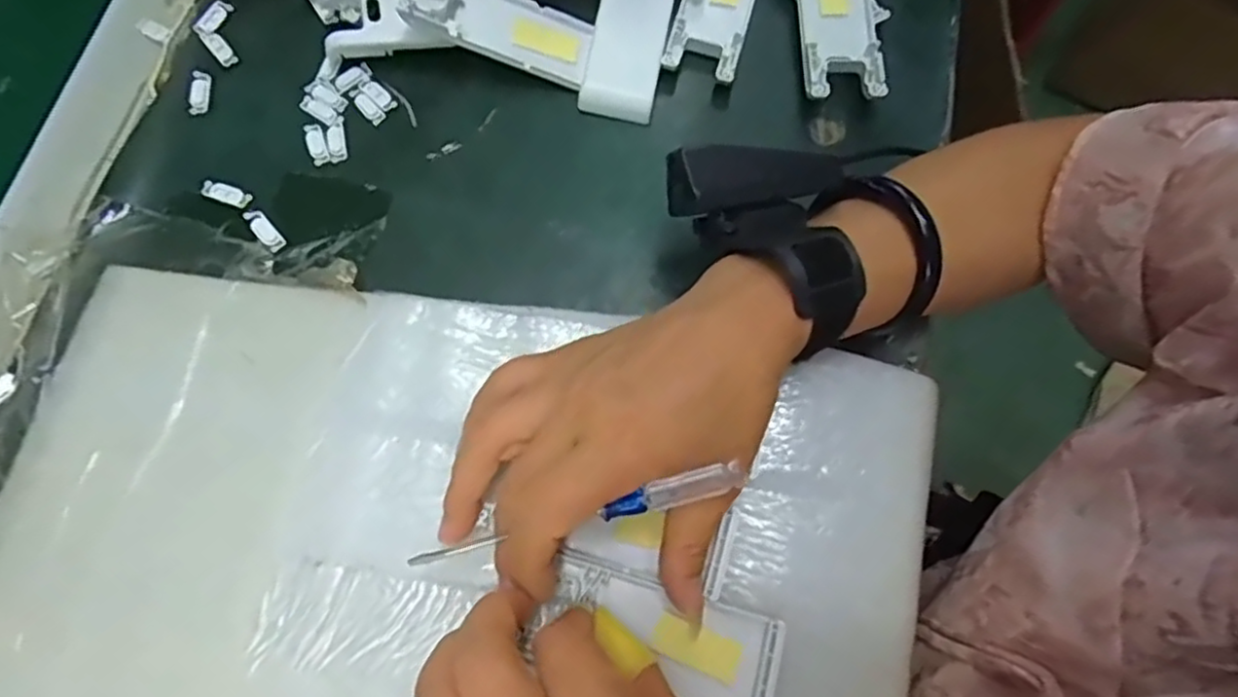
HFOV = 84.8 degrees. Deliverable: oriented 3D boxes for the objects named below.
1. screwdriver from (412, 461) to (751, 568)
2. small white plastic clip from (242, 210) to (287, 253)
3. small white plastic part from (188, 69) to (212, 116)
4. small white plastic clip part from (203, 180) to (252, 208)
[{"bbox_3d":[-0.015,0.062,0.247,0.119,0.008,0.008,-14,73,-5],"label":"screwdriver"},{"bbox_3d":[-0.172,-0.058,0.329,0.008,0.004,0.025,-39,78,-14],"label":"small white plastic clip"},{"bbox_3d":[-0.216,-0.132,0.348,0.010,0.004,0.025,-3,72,-3],"label":"small white plastic part"},{"bbox_3d":[-0.192,-0.076,0.330,0.024,0.004,0.010,19,72,4],"label":"small white plastic clip part"}]

